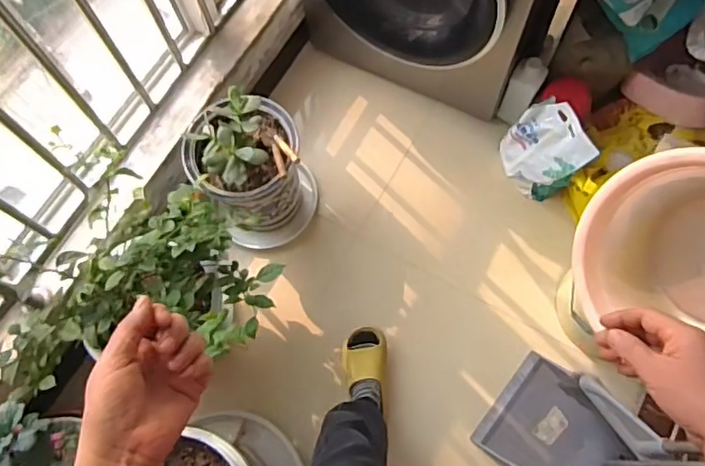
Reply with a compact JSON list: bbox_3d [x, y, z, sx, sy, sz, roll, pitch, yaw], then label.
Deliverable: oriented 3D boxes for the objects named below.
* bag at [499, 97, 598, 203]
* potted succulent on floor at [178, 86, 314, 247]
[{"bbox_3d":[0.459,-0.196,1.394,0.095,0.283,0.205,-31,72,-8],"label":"bag"},{"bbox_3d":[-0.231,-0.137,1.391,0.255,0.394,0.234,-1,71,2],"label":"potted succulent on floor"}]

